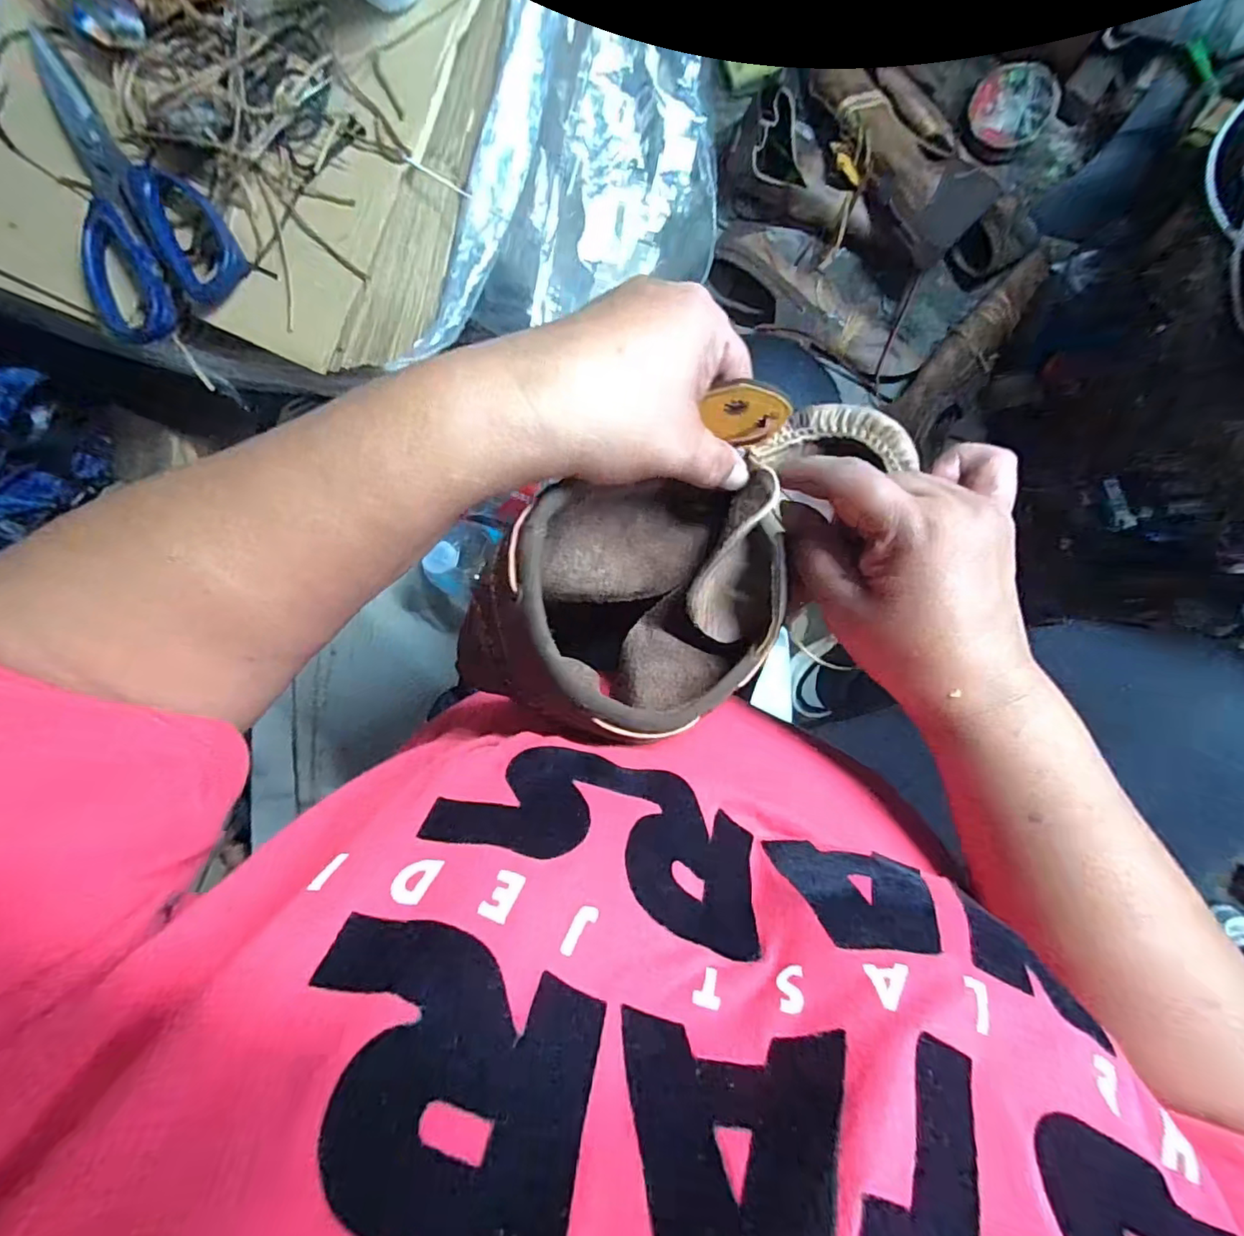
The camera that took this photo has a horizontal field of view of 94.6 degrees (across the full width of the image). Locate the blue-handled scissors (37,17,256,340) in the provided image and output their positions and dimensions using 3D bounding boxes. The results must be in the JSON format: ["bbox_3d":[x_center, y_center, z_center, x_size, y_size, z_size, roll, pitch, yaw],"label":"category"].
[{"bbox_3d":[-0.276,-0.231,0.308,0.083,0.011,0.158,-33,91,9],"label":"blue-handled scissors"}]

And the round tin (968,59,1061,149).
[{"bbox_3d":[0.443,-0.581,0.651,0.075,0.026,0.090,-41,89,9],"label":"round tin"}]

